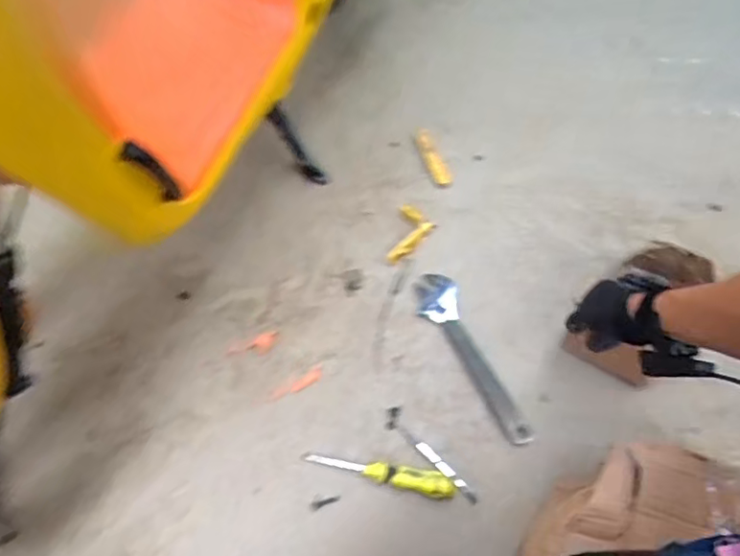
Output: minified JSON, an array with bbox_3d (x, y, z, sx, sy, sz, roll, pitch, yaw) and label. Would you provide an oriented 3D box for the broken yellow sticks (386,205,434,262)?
[{"bbox_3d":[0.073,-0.077,0.967,0.064,0.024,0.121,12,57,7],"label":"broken yellow sticks"}]

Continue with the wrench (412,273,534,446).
[{"bbox_3d":[0.145,0.113,0.846,0.065,0.013,0.297,-17,58,-12],"label":"wrench"}]

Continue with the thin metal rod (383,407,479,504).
[{"bbox_3d":[0.078,0.239,0.762,0.030,0.009,0.167,-35,63,-22],"label":"thin metal rod"}]

